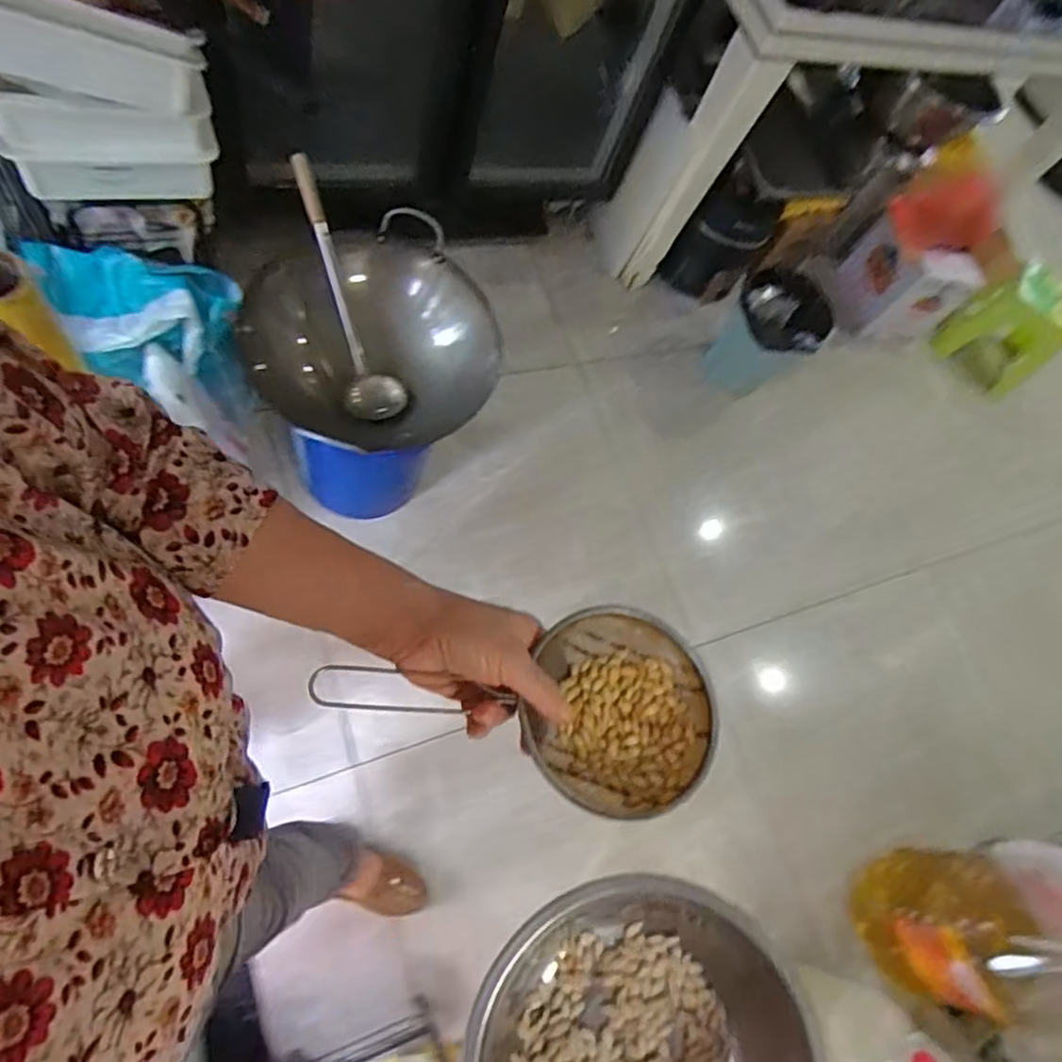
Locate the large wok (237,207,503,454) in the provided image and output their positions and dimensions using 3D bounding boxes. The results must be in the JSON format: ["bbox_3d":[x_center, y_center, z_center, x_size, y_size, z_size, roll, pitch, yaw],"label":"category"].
[{"bbox_3d":[-0.265,-0.315,1.134,0.386,0.353,0.160,-22,29,1],"label":"large wok"}]

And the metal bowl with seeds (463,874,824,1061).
[{"bbox_3d":[0.062,0.278,0.348,0.177,0.068,0.166,2,62,-3],"label":"metal bowl with seeds"}]

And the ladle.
[{"bbox_3d":[-0.322,-0.403,1.128,0.100,0.114,0.445,-20,101,-14],"label":"ladle"}]

